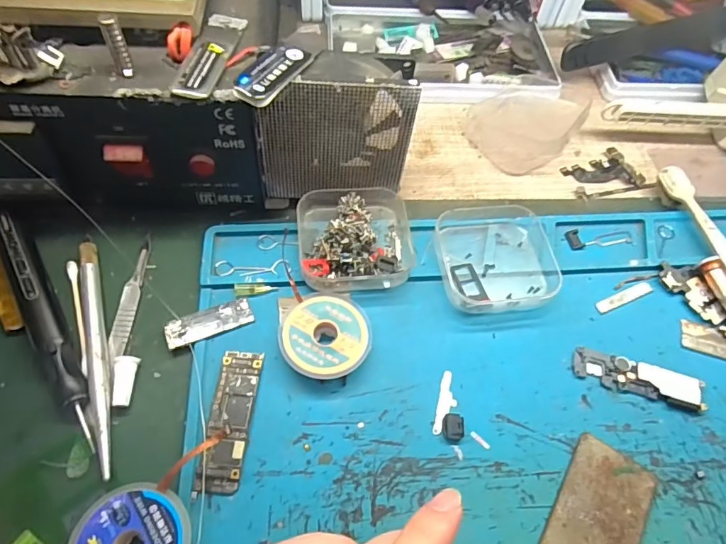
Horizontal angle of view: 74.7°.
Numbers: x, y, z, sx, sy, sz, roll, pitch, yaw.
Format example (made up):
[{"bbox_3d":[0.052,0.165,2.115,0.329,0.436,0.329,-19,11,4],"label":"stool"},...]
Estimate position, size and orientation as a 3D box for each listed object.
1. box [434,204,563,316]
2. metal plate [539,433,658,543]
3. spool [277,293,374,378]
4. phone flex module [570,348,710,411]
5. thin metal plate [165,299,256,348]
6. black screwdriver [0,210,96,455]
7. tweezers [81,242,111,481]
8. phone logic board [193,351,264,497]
[{"bbox_3d":[0.078,-0.008,0.273,0.068,0.016,0.063,-2,59,-5],"label":"box"},{"bbox_3d":[0.106,0.107,0.211,0.037,0.004,0.060,31,62,14],"label":"metal plate"},{"bbox_3d":[-0.019,0.033,0.242,0.044,0.012,0.045,2,59,-3],"label":"spool"},{"bbox_3d":[0.143,0.055,0.246,0.064,0.005,0.019,14,59,5],"label":"phone flex module"},{"bbox_3d":[-0.080,0.026,0.246,0.043,0.004,0.016,-20,62,-15],"label":"thin metal plate"},{"bbox_3d":[-0.155,0.024,0.231,0.013,0.019,0.133,-28,65,-19],"label":"black screwdriver"},{"bbox_3d":[-0.131,0.037,0.234,0.008,0.007,0.126,-16,61,-12],"label":"tweezers"},{"bbox_3d":[-0.062,0.068,0.221,0.019,0.006,0.065,5,59,0],"label":"phone logic board"}]

